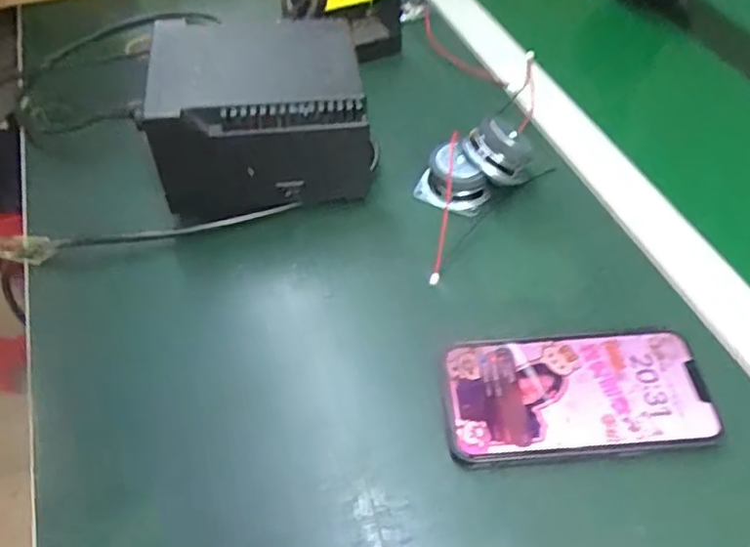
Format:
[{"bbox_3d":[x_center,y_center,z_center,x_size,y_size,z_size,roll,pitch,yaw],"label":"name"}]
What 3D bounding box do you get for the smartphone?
[{"bbox_3d":[0.110,0.068,0.342,0.142,0.012,0.070,-4,51,-2],"label":"smartphone"}]

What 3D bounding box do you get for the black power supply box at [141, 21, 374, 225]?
[{"bbox_3d":[-0.081,-0.108,0.427,0.140,0.096,0.104,-11,52,-8],"label":"black power supply box"}]

